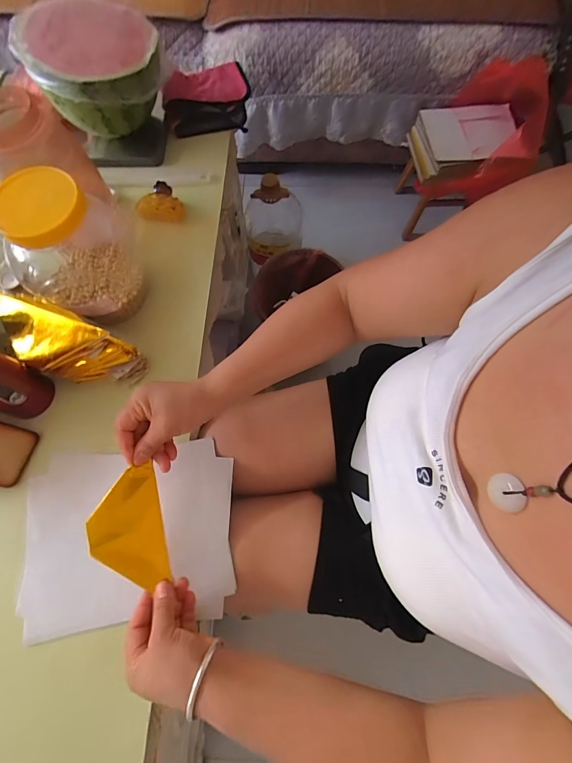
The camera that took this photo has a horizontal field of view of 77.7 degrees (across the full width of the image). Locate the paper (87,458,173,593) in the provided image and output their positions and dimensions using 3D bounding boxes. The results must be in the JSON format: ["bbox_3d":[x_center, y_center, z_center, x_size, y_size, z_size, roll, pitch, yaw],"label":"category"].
[{"bbox_3d":[-0.176,0.164,0.396,0.074,0.011,0.125,-8,85,-32],"label":"paper"}]

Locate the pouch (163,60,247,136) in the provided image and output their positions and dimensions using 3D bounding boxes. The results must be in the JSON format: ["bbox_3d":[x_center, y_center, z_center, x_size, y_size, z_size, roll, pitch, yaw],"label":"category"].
[{"bbox_3d":[-0.150,-0.541,0.680,0.158,0.042,0.145,-5,70,-1],"label":"pouch"}]

